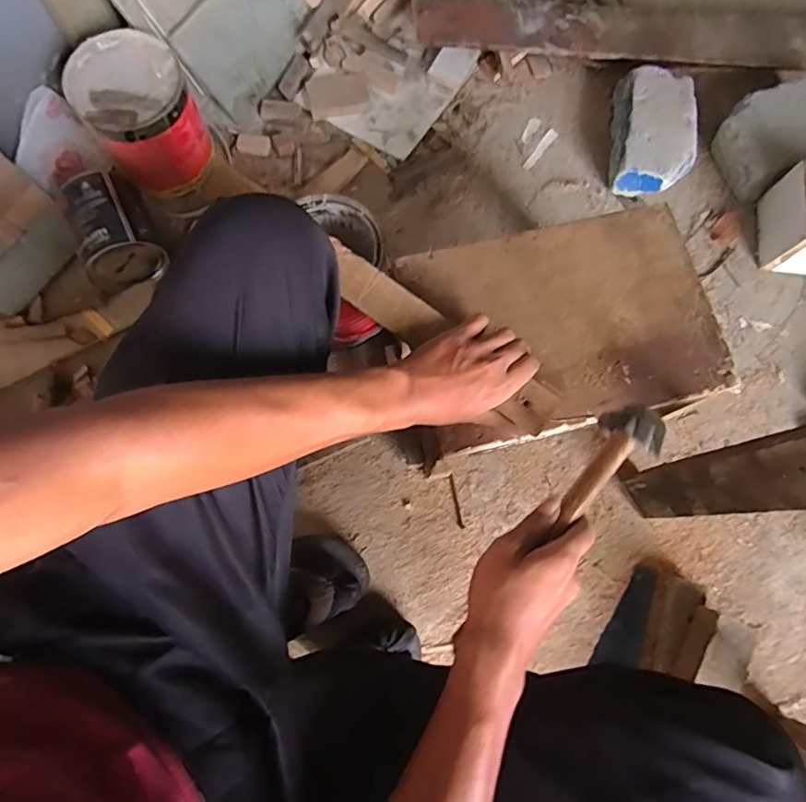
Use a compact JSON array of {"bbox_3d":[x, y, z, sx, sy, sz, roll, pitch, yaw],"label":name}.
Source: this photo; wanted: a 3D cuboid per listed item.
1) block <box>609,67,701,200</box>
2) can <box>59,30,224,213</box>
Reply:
[{"bbox_3d":[0.392,-0.417,0.850,0.113,0.069,0.207,9,75,2],"label":"block"},{"bbox_3d":[-0.372,-0.405,0.789,0.148,0.154,0.151,-37,79,-10],"label":"can"}]

